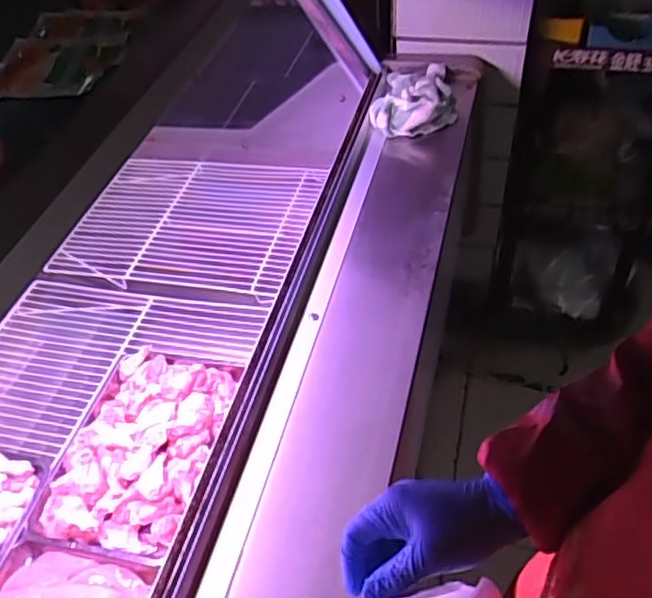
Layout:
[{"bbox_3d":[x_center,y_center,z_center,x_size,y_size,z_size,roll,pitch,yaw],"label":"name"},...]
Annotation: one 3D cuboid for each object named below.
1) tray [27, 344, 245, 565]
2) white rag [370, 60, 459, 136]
[{"bbox_3d":[-0.312,0.248,1.124,0.258,0.105,0.381,8,49,13],"label":"tray"},{"bbox_3d":[0.176,-0.413,1.310,0.165,0.057,0.224,3,48,8],"label":"white rag"}]

